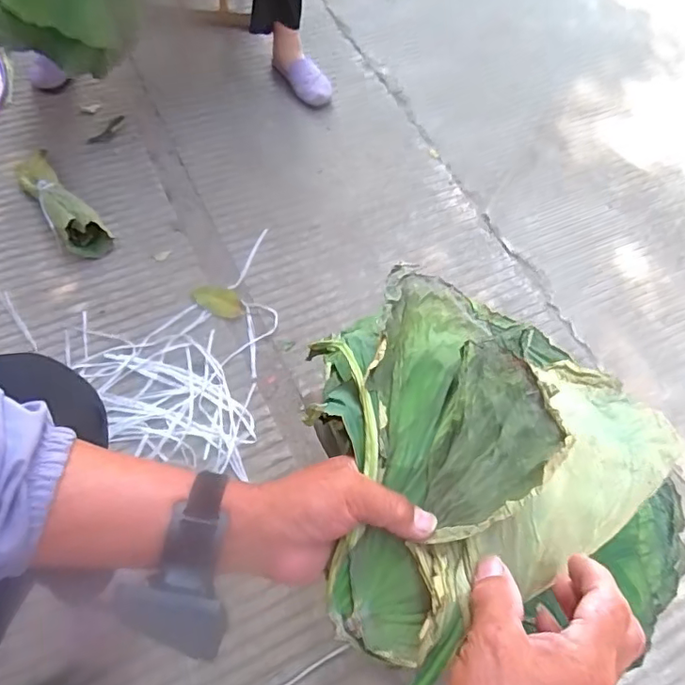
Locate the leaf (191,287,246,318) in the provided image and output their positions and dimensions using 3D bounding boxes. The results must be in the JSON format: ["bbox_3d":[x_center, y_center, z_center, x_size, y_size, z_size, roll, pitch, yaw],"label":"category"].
[{"bbox_3d":[-0.236,-0.077,0.997,0.105,0.017,0.050,15,61,5],"label":"leaf"}]

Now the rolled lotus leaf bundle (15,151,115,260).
[{"bbox_3d":[-0.557,-0.277,1.026,0.077,0.092,0.268,-37,70,-20],"label":"rolled lotus leaf bundle"}]

